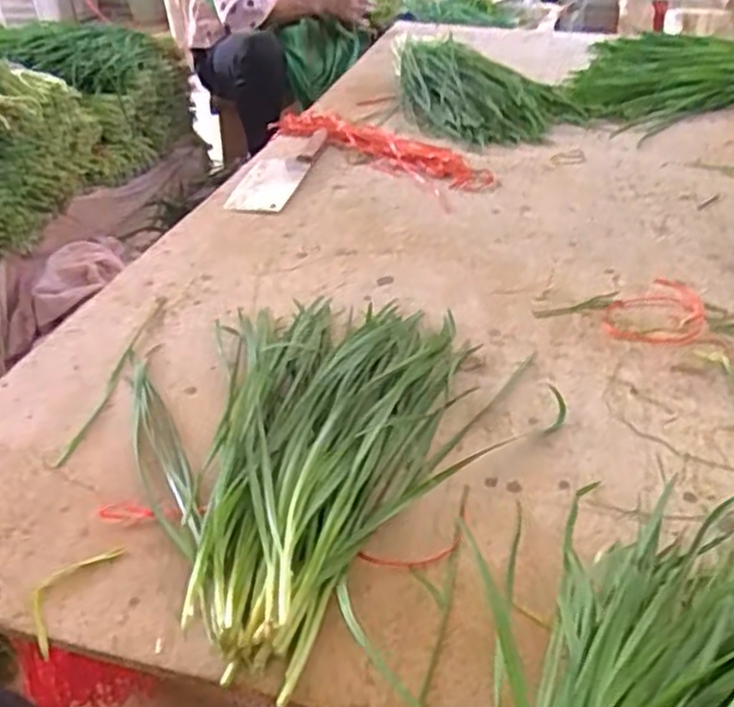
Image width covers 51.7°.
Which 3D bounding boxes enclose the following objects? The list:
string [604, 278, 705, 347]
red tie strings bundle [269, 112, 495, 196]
[{"bbox_3d":[0.314,-0.047,0.821,0.098,0.004,0.138,14,39,22],"label":"string"},{"bbox_3d":[0.017,-0.344,1.243,0.122,0.023,0.442,-31,44,-33],"label":"red tie strings bundle"}]

